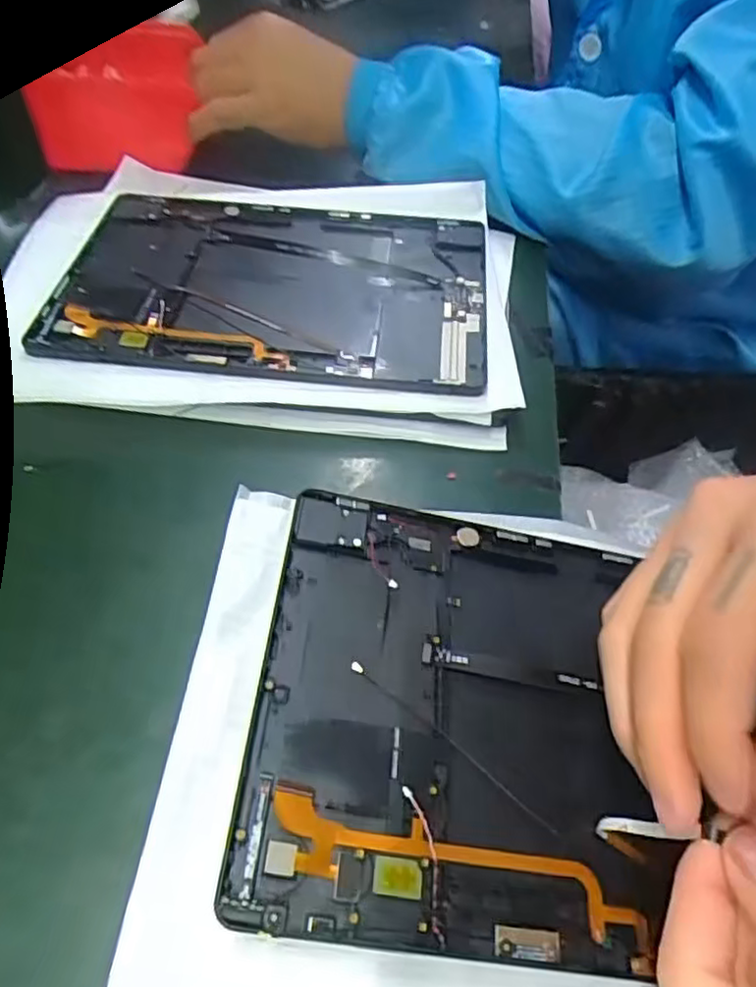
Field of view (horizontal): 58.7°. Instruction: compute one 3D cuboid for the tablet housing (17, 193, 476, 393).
[{"bbox_3d":[-0.058,-0.120,0.382,0.233,0.011,0.153,5,54,3],"label":"tablet housing"}]

